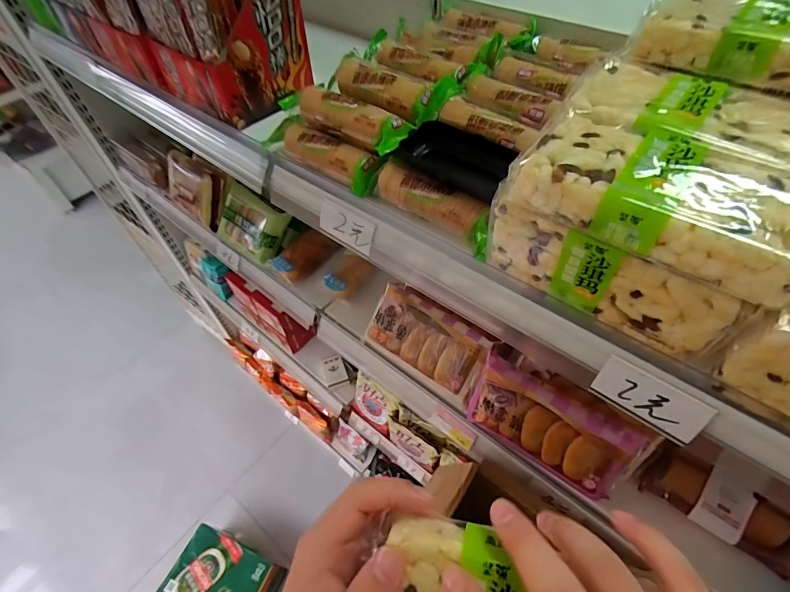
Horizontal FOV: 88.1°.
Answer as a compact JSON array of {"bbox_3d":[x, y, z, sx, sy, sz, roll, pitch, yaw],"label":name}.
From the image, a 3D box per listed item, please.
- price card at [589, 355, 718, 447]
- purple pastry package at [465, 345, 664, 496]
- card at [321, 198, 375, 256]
[{"bbox_3d":[0.180,0.074,0.289,0.069,0.036,0.004,33,33,25],"label":"price card"},{"bbox_3d":[0.197,0.159,0.519,0.200,0.109,0.065,28,32,21],"label":"purple pastry package"},{"bbox_3d":[-0.049,-0.069,0.412,0.067,0.035,0.004,31,36,22],"label":"card"}]

